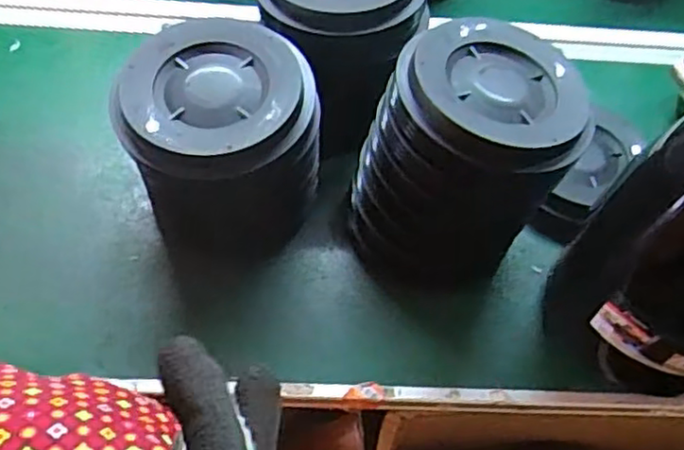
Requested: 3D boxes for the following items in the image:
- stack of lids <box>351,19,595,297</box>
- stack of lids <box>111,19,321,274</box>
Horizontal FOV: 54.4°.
[{"bbox_3d":[0.078,-0.036,0.445,0.124,0.148,0.124,13,54,4],"label":"stack of lids"},{"bbox_3d":[-0.080,-0.049,0.447,0.125,0.126,0.119,-3,55,-8],"label":"stack of lids"}]

